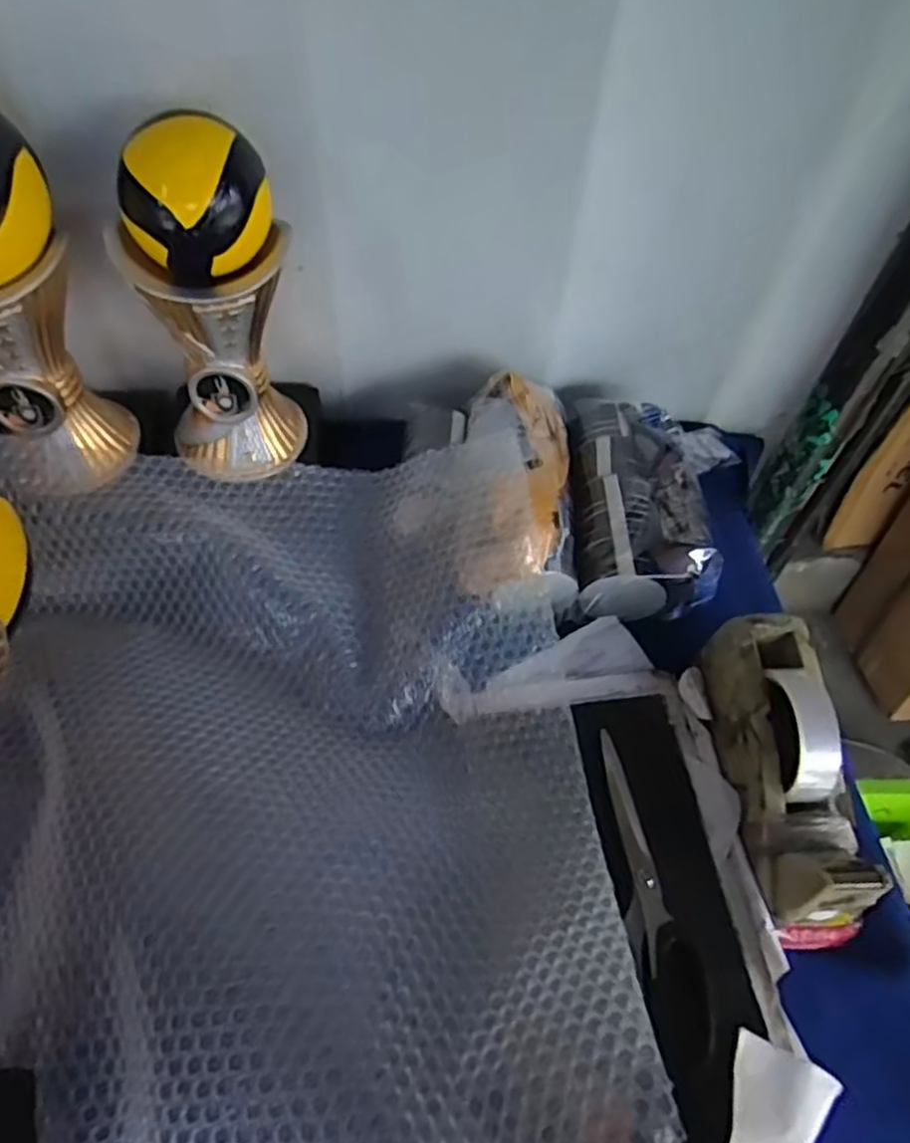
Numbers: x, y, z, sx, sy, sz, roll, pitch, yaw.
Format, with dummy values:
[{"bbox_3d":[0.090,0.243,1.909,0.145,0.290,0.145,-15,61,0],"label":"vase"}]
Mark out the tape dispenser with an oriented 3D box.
[{"bbox_3d":[0.238,0.132,0.521,0.067,0.097,0.201,-1,55,-4],"label":"tape dispenser"}]

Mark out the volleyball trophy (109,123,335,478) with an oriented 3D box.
[{"bbox_3d":[-0.187,-0.194,0.592,0.130,0.297,0.102,-8,56,-9],"label":"volleyball trophy"}]

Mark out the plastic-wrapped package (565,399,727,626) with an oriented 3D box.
[{"bbox_3d":[0.173,-0.067,0.692,0.124,0.065,0.234,5,54,0],"label":"plastic-wrapped package"}]

